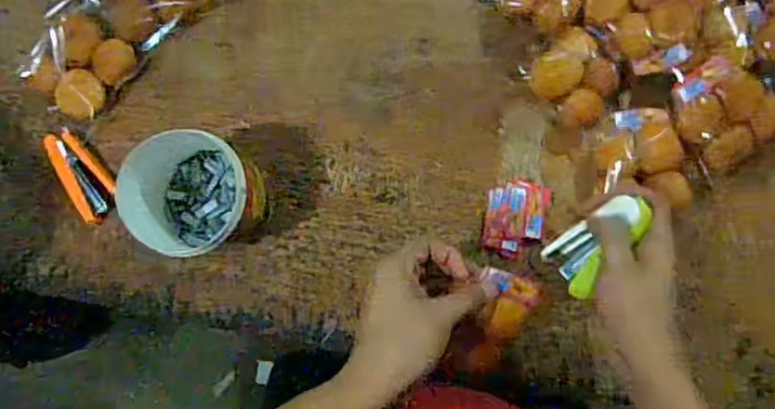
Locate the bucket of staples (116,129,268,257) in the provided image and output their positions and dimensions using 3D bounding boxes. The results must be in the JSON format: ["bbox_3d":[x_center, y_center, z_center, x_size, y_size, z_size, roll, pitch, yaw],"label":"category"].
[{"bbox_3d":[-0.185,-0.008,0.604,0.106,0.130,0.106,0,86,3],"label":"bucket of staples"}]

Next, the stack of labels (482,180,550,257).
[{"bbox_3d":[0.131,0.015,0.651,0.061,0.017,0.076,8,86,4],"label":"stack of labels"}]

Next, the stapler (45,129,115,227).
[{"bbox_3d":[-0.321,-0.030,0.657,0.041,0.020,0.095,-34,85,0],"label":"stapler"}]

